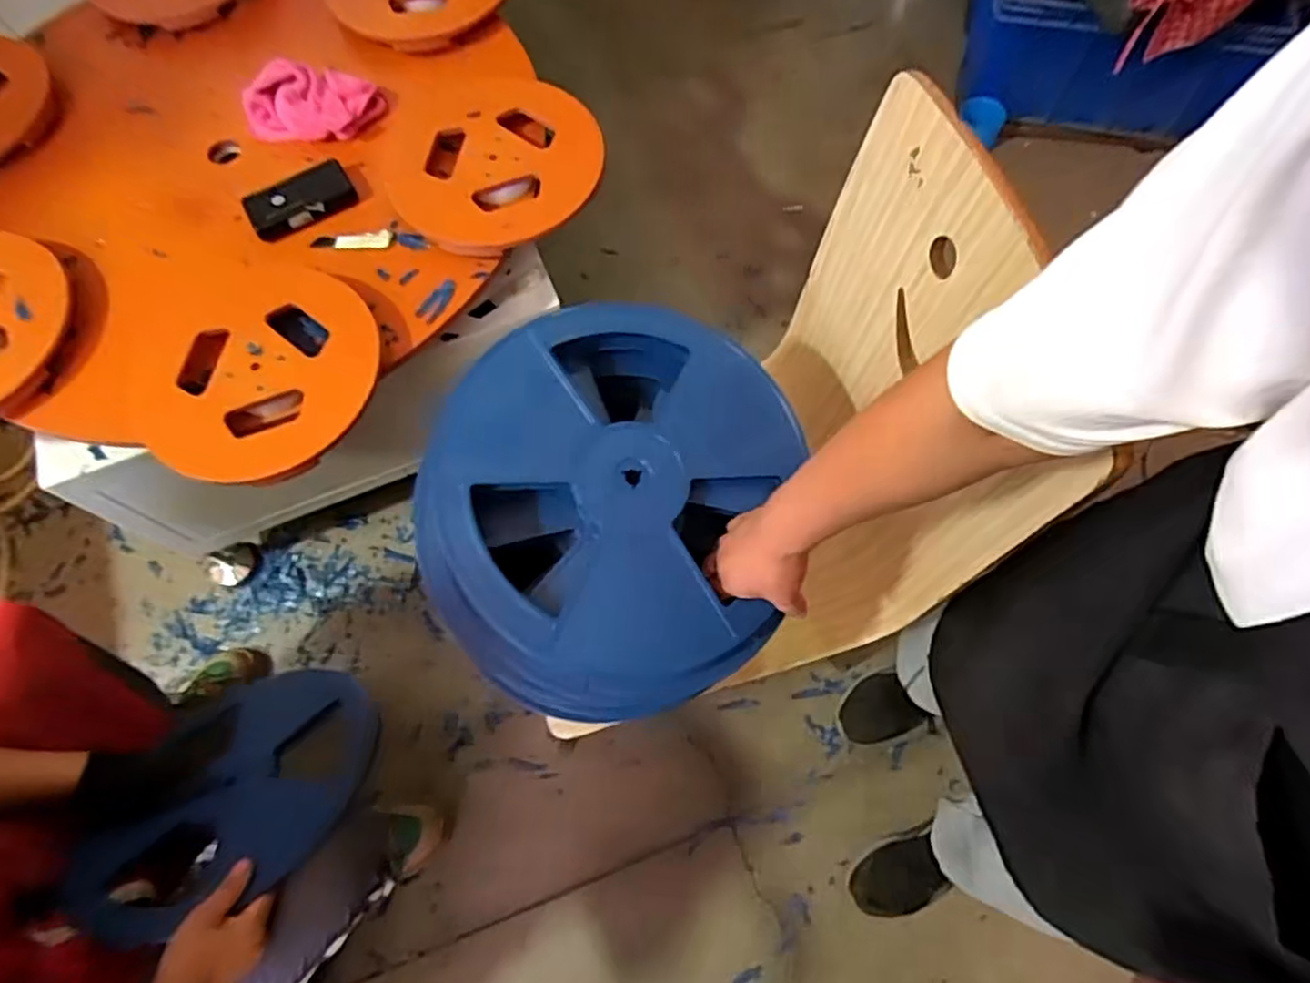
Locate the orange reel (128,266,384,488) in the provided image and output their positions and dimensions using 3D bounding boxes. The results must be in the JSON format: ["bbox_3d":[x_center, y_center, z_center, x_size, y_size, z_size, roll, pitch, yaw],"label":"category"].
[{"bbox_3d":[-0.475,-0.146,0.848,0.296,0.032,0.276,0,69,1],"label":"orange reel"}]

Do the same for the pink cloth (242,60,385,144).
[{"bbox_3d":[-0.470,-0.535,0.995,0.184,0.054,0.101,-5,69,-1],"label":"pink cloth"}]

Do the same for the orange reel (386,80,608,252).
[{"bbox_3d":[-0.215,-0.430,0.966,0.289,0.056,0.266,3,69,2],"label":"orange reel"}]

